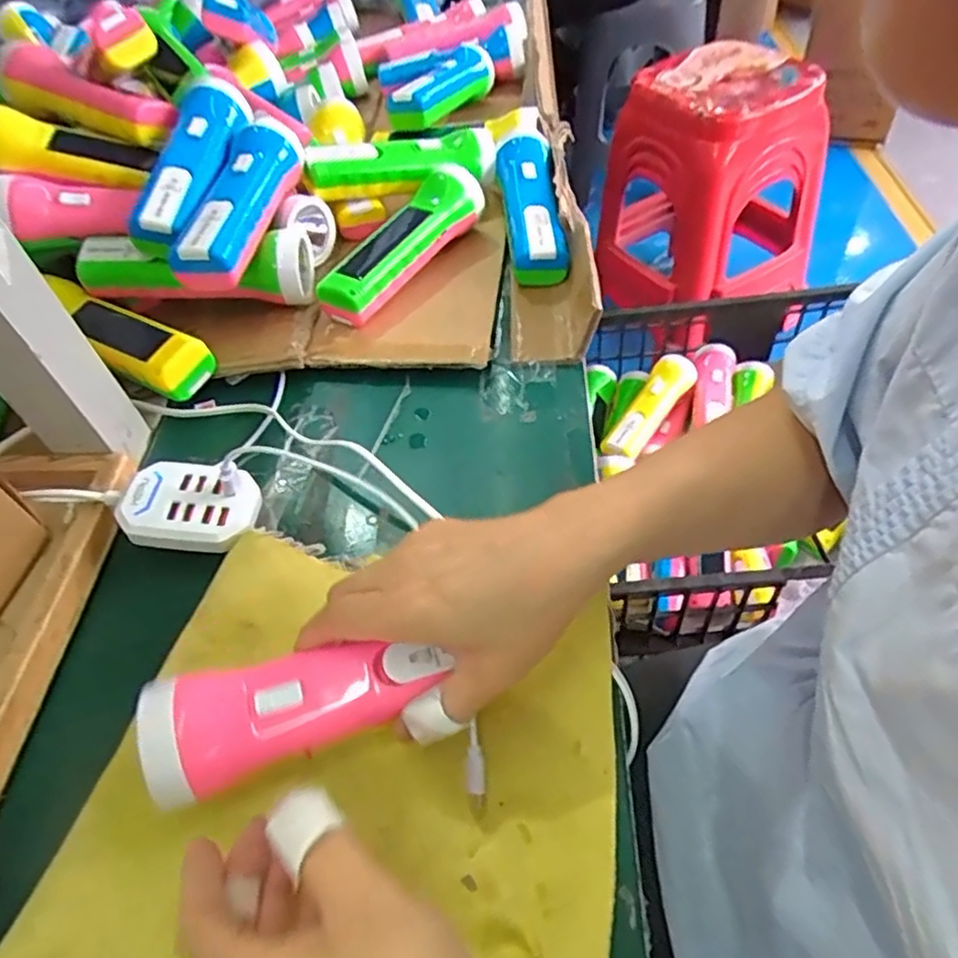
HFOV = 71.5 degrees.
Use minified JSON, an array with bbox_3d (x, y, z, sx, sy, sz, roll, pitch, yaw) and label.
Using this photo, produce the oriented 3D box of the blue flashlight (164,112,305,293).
[{"bbox_3d":[-0.170,-0.204,0.477,0.046,0.037,0.180,2,52,10],"label":"blue flashlight"}]

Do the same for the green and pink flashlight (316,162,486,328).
[{"bbox_3d":[-0.055,-0.184,0.521,0.045,0.044,0.166,23,58,24],"label":"green and pink flashlight"}]

